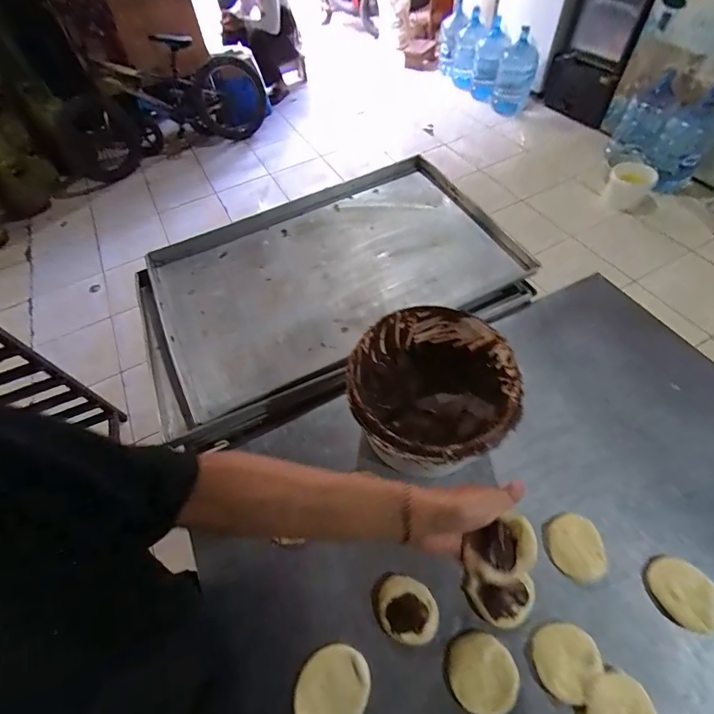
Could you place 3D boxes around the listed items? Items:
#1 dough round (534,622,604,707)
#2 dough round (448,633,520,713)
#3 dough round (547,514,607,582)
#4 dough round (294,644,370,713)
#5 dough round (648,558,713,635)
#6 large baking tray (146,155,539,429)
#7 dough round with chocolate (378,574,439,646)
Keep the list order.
[{"bbox_3d":[0.247,0.358,0.440,0.063,0.012,0.075,36,66,25],"label":"dough round"},{"bbox_3d":[0.148,0.373,0.436,0.075,0.010,0.073,-2,56,4],"label":"dough round"},{"bbox_3d":[0.296,0.257,0.503,0.064,0.017,0.077,-1,57,5],"label":"dough round"},{"bbox_3d":[-0.029,0.391,0.437,0.089,0.006,0.076,-20,57,-8],"label":"dough round"},{"bbox_3d":[0.414,0.295,0.466,0.072,0.011,0.076,-3,46,3],"label":"dough round"},{"bbox_3d":[-0.056,-0.188,0.798,0.739,0.045,0.461,-25,58,-11],"label":"large baking tray"},{"bbox_3d":[0.065,0.320,0.471,0.074,0.018,0.068,-2,56,4],"label":"dough round with chocolate"}]

